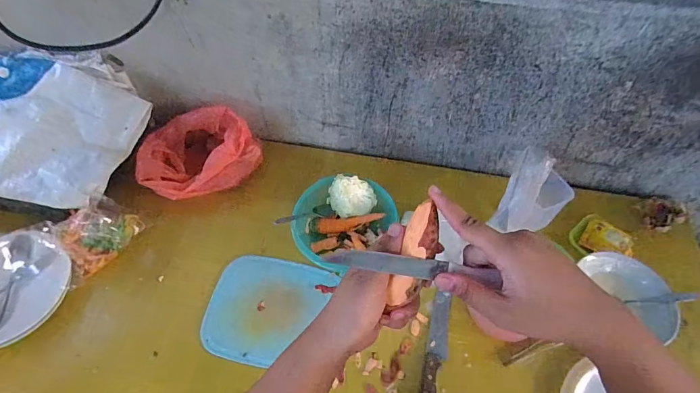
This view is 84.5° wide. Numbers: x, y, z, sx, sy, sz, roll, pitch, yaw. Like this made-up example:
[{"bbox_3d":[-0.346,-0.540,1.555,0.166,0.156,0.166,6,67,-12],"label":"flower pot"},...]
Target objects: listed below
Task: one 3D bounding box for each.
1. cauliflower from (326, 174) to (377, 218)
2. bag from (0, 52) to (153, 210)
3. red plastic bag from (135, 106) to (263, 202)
[{"bbox_3d":[0.004,0.000,0.743,0.067,0.058,0.078,-38,65,-22],"label":"cauliflower"},{"bbox_3d":[-0.607,-0.128,0.720,0.345,0.091,0.262,15,59,9],"label":"bag"},{"bbox_3d":[-0.316,-0.096,0.796,0.227,0.081,0.167,-22,60,-14],"label":"red plastic bag"}]

